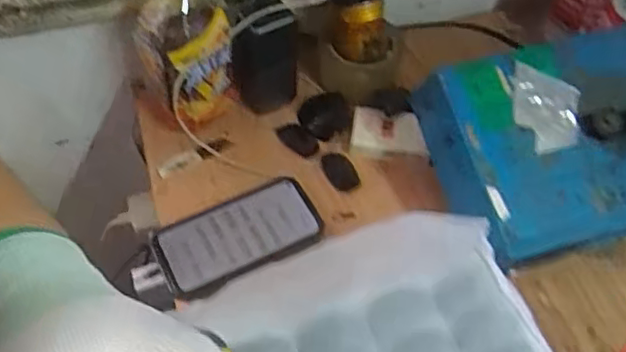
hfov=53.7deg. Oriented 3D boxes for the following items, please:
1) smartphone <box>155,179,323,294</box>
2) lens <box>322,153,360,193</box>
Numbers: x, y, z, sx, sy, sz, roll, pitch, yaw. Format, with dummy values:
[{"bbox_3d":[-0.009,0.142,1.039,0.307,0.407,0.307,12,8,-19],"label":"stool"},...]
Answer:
[{"bbox_3d":[-0.074,0.055,0.617,0.157,0.009,0.077,-20,58,-15],"label":"smartphone"},{"bbox_3d":[0.030,-0.006,0.666,0.028,0.006,0.051,-28,60,-20],"label":"lens"}]

